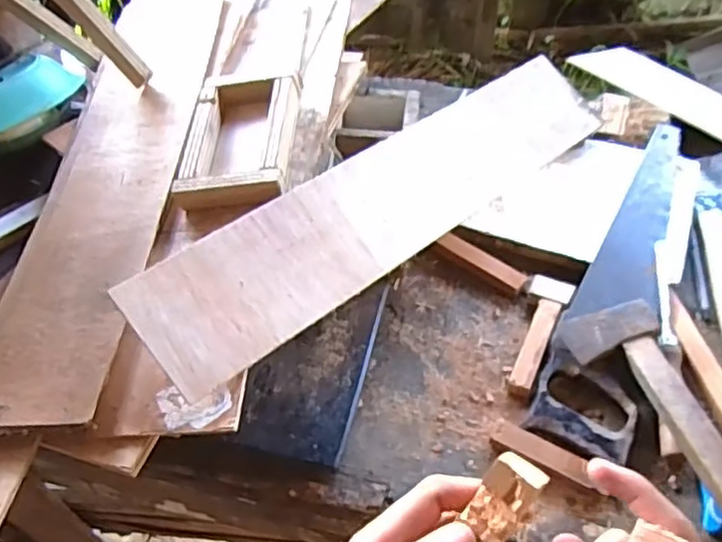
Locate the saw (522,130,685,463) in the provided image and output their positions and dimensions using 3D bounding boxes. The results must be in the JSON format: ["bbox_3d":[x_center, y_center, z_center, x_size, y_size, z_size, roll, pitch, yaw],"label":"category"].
[{"bbox_3d":[0.275,-0.010,0.672,0.084,0.019,0.435,20,54,18],"label":"saw"}]

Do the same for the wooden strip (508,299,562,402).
[{"bbox_3d":[0.166,0.073,0.624,0.021,0.019,0.109,19,54,17],"label":"wooden strip"}]

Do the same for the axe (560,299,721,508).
[{"bbox_3d":[0.275,0.147,0.525,0.075,0.031,0.305,-18,52,-12],"label":"axe"}]

